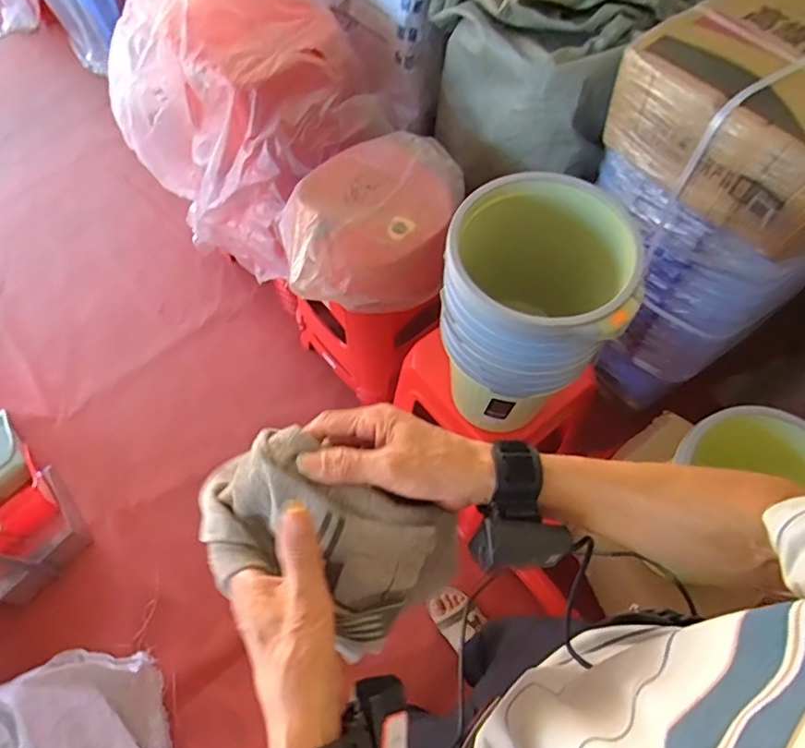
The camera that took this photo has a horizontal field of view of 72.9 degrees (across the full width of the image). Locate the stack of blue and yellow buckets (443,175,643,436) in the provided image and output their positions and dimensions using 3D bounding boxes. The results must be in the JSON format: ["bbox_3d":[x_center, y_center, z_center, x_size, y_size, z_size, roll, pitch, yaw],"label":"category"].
[{"bbox_3d":[0.177,-0.068,0.865,0.229,0.444,0.228,18,67,7],"label":"stack of blue and yellow buckets"}]

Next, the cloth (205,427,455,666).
[{"bbox_3d":[-0.063,0.127,0.422,0.201,0.089,0.117,23,68,9],"label":"cloth"}]

